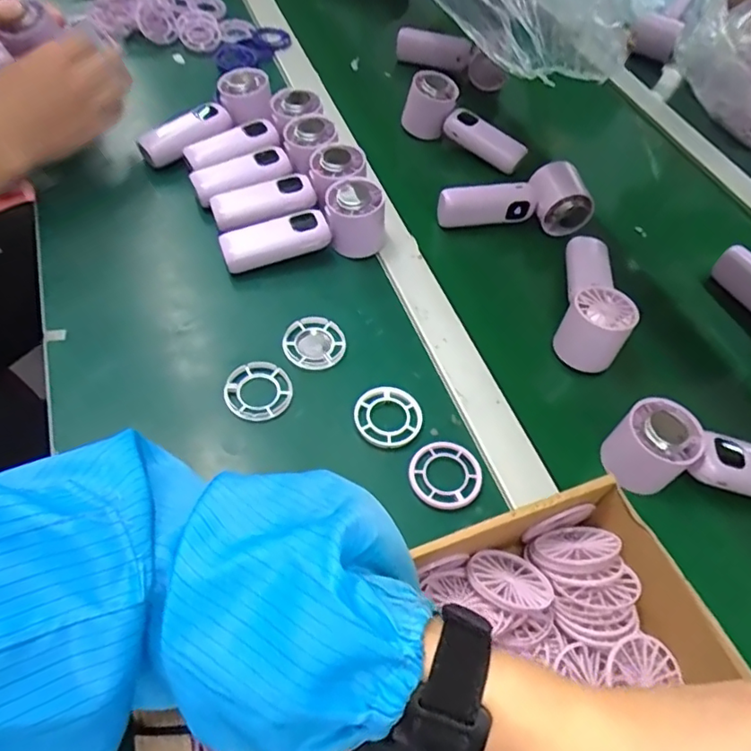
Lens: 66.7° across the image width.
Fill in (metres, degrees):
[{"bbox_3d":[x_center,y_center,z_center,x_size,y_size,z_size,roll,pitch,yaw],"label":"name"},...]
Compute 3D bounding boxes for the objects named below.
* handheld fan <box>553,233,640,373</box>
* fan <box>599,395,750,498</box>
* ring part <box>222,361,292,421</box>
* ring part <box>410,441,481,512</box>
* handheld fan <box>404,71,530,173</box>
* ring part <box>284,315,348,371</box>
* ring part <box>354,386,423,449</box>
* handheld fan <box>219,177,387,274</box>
[{"bbox_3d":[0.207,-0.088,0.537,0.053,0.058,0.170,14,54,7],"label":"handheld fan"},{"bbox_3d":[0.257,0.064,0.428,0.152,0.048,0.049,15,54,7],"label":"fan"},{"bbox_3d":[-0.093,0.013,0.454,0.052,0.012,0.050,2,54,-2],"label":"ring part"},{"bbox_3d":[0.052,0.075,0.427,0.052,0.010,0.053,2,54,-2],"label":"ring part"},{"bbox_3d":[0.107,-0.295,0.668,0.153,0.064,0.042,34,59,20],"label":"handheld fan"},{"bbox_3d":[-0.052,-0.030,0.490,0.052,0.009,0.053,2,54,-2],"label":"ring part"},{"bbox_3d":[0.011,0.032,0.451,0.052,0.009,0.052,2,54,-2],"label":"ring part"},{"bbox_3d":[-0.068,-0.142,0.541,0.158,0.057,0.050,-13,56,-13],"label":"handheld fan"}]

